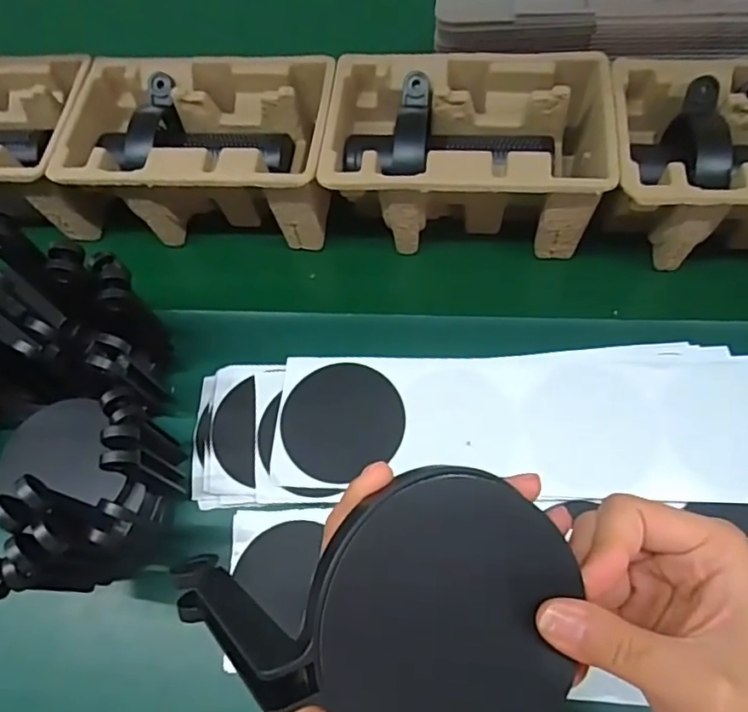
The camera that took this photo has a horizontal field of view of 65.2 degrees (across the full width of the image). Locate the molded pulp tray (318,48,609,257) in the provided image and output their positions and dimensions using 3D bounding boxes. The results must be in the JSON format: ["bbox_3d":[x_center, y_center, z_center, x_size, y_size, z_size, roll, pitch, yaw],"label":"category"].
[{"bbox_3d":[0.076,-0.171,0.506,0.220,0.098,0.143,4,63,5],"label":"molded pulp tray"}]

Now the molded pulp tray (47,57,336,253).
[{"bbox_3d":[-0.149,-0.185,0.534,0.227,0.095,0.148,2,63,4],"label":"molded pulp tray"}]

